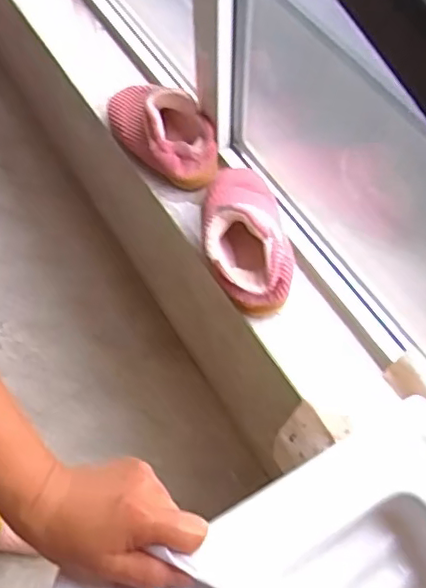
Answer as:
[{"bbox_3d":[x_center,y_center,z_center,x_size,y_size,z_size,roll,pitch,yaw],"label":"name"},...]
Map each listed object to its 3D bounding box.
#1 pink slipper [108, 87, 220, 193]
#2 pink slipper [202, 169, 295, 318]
[{"bbox_3d":[-0.093,-0.278,0.967,0.237,0.095,0.110,28,64,16],"label":"pink slipper"},{"bbox_3d":[0.046,-0.095,0.852,0.119,0.100,0.233,-5,60,-2],"label":"pink slipper"}]

